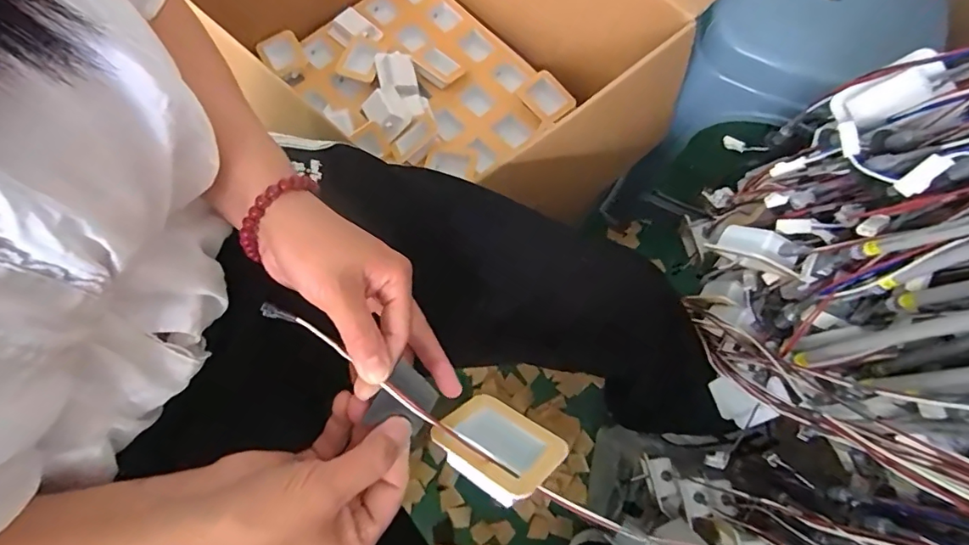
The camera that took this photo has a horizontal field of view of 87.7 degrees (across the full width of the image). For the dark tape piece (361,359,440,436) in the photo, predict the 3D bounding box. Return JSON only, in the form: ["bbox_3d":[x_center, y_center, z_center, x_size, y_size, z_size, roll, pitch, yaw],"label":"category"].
[{"bbox_3d":[-0.047,0.076,0.293,0.032,0.004,0.039,38,64,-9],"label":"dark tape piece"}]

